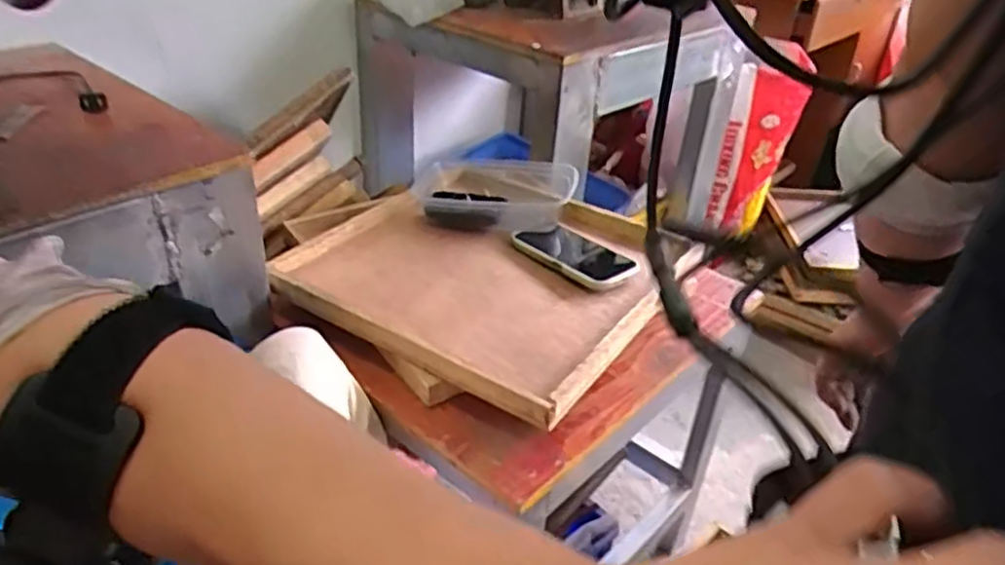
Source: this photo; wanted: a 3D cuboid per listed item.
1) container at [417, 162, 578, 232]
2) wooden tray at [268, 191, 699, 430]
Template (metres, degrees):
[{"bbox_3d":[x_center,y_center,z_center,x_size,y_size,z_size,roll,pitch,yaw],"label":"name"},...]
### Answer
[{"bbox_3d":[-0.010,-0.125,1.012,0.217,0.063,0.145,5,33,2],"label":"container"},{"bbox_3d":[-0.025,-0.010,0.884,0.401,0.031,0.361,21,37,25],"label":"wooden tray"}]

